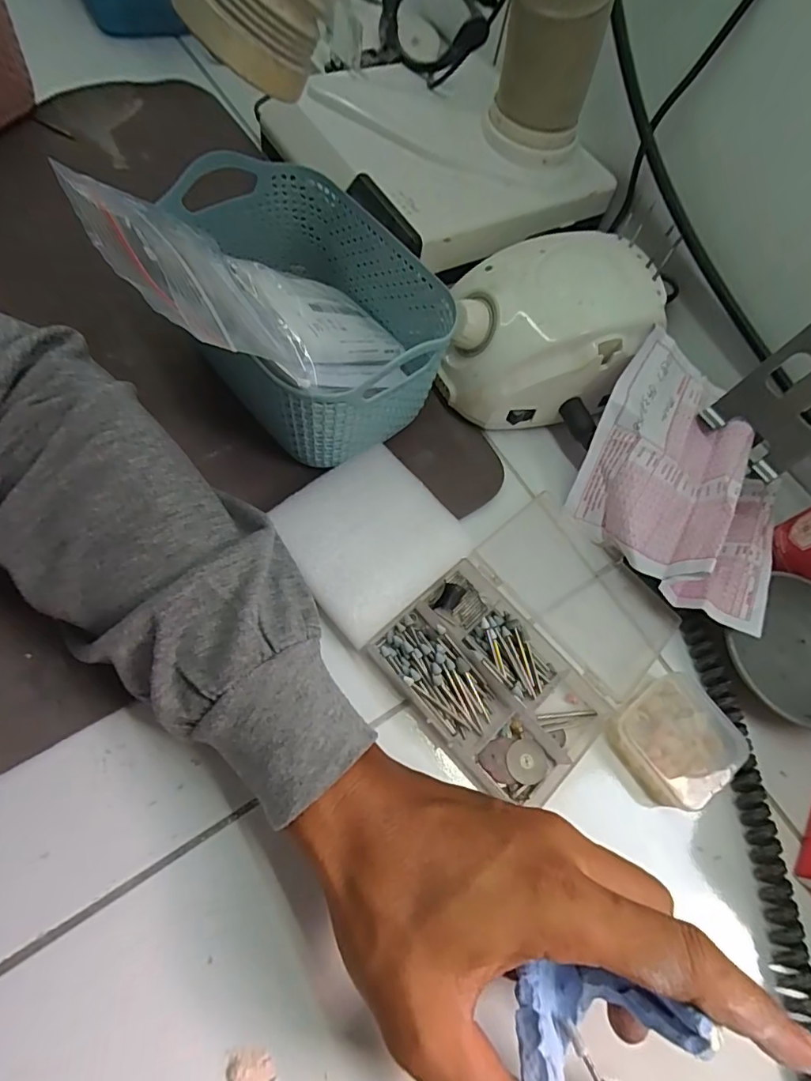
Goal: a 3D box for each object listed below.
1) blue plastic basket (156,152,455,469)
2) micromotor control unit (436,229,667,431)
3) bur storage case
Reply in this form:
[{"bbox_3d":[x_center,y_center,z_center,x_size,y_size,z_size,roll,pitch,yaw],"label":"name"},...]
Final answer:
[{"bbox_3d":[-0.059,-0.137,0.304,0.176,0.078,0.127,42,68,10],"label":"blue plastic basket"},{"bbox_3d":[0.093,-0.141,0.337,0.142,0.067,0.106,-3,68,-10],"label":"micromotor control unit"},{"bbox_3d":[0.075,0.054,0.286,0.158,0.023,0.118,-40,78,-21],"label":"bur storage case"}]

